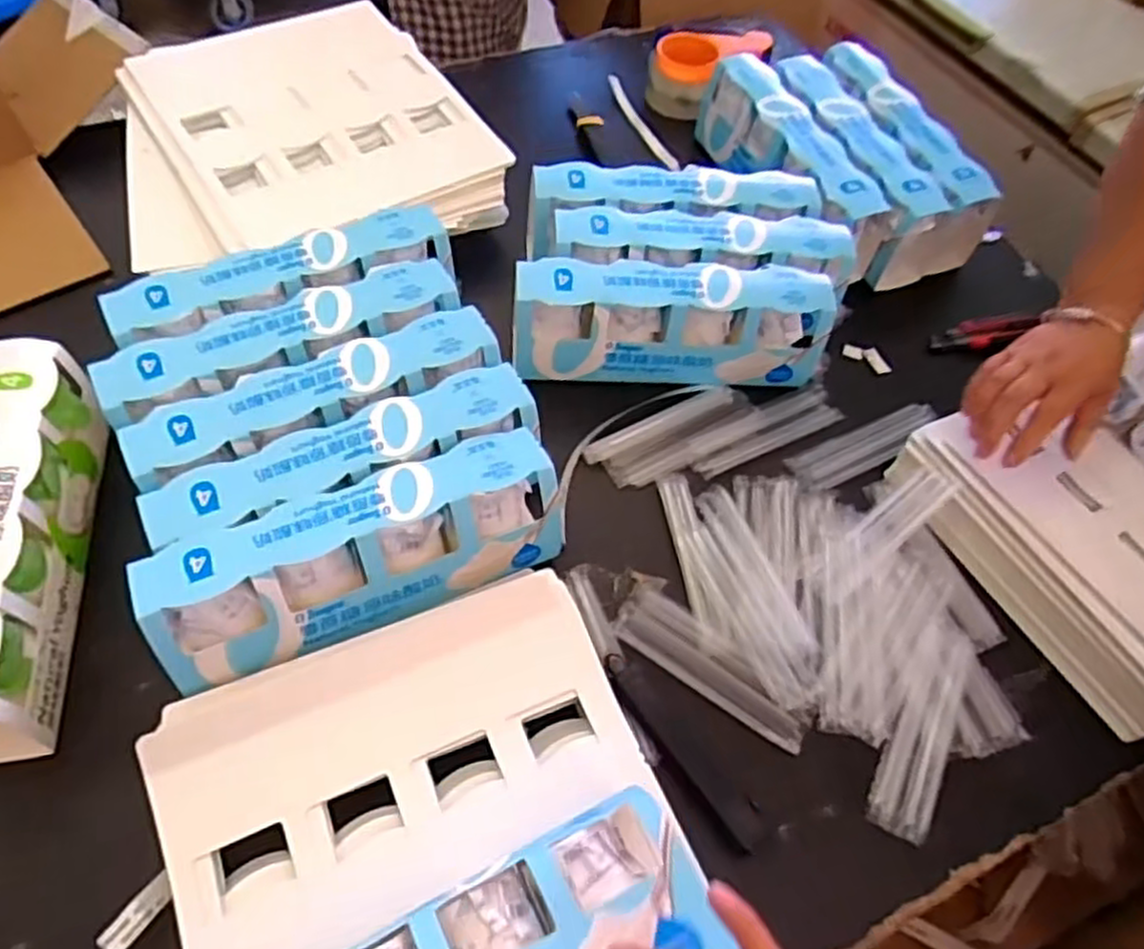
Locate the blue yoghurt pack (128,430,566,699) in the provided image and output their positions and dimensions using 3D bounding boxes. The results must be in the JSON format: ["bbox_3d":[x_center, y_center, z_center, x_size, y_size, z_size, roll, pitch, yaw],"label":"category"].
[{"bbox_3d":[-0.136,0.057,0.525,0.271,0.091,0.072,-22,62,-18],"label":"blue yoghurt pack"}]

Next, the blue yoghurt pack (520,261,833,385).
[{"bbox_3d":[0.086,-0.131,0.683,0.269,0.099,0.070,-1,57,-5],"label":"blue yoghurt pack"}]

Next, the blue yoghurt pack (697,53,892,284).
[{"bbox_3d":[0.227,-0.329,0.806,0.063,0.095,0.264,-18,60,-15],"label":"blue yoghurt pack"}]

